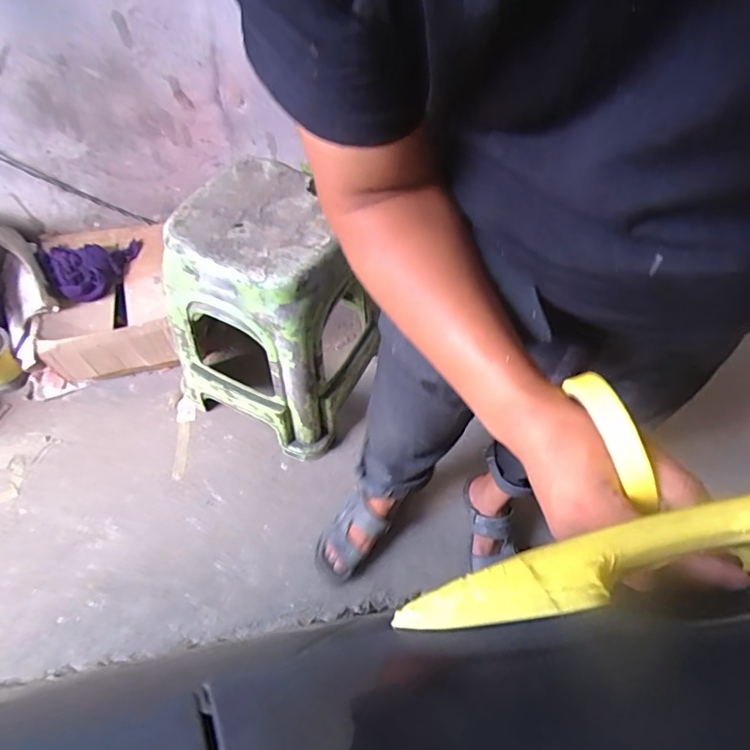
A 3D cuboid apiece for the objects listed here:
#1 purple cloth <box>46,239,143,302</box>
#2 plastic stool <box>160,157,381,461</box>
[{"bbox_3d":[-0.661,-0.250,1.190,0.192,0.048,0.146,-10,58,-9],"label":"purple cloth"},{"bbox_3d":[-0.185,-0.129,1.045,0.328,0.465,0.347,26,59,13],"label":"plastic stool"}]

